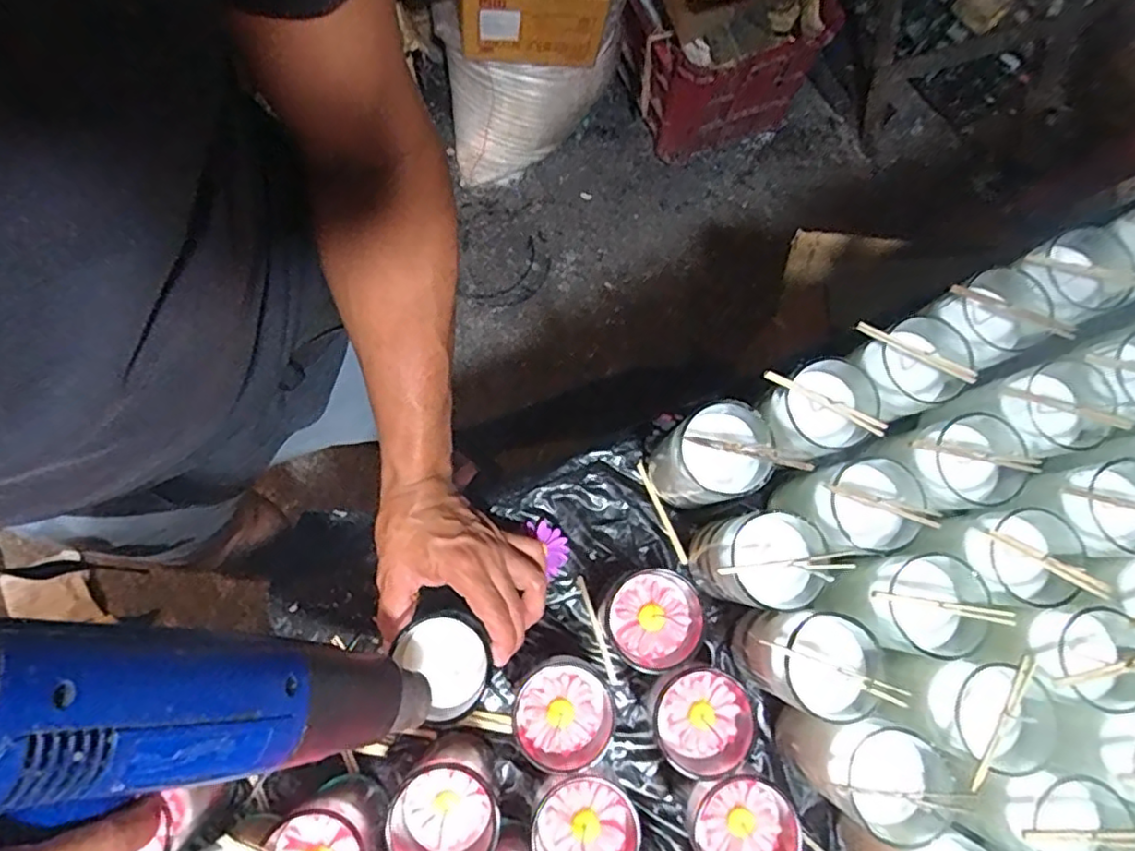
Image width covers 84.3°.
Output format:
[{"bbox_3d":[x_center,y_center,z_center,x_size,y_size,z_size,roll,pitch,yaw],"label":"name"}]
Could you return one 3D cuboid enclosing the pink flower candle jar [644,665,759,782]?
[{"bbox_3d":[0.097,0.222,0.483,0.075,0.074,0.072,0,78,-2],"label":"pink flower candle jar"}]

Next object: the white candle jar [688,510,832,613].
[{"bbox_3d":[0.138,0.100,0.468,0.066,0.118,0.063,0,78,-2],"label":"white candle jar"}]

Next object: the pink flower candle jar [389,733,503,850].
[{"bbox_3d":[-0.084,0.274,0.453,0.070,0.085,0.082,36,79,6],"label":"pink flower candle jar"}]

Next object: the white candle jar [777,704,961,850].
[{"bbox_3d":[0.199,0.233,0.444,0.072,0.106,0.066,33,79,5],"label":"white candle jar"}]

